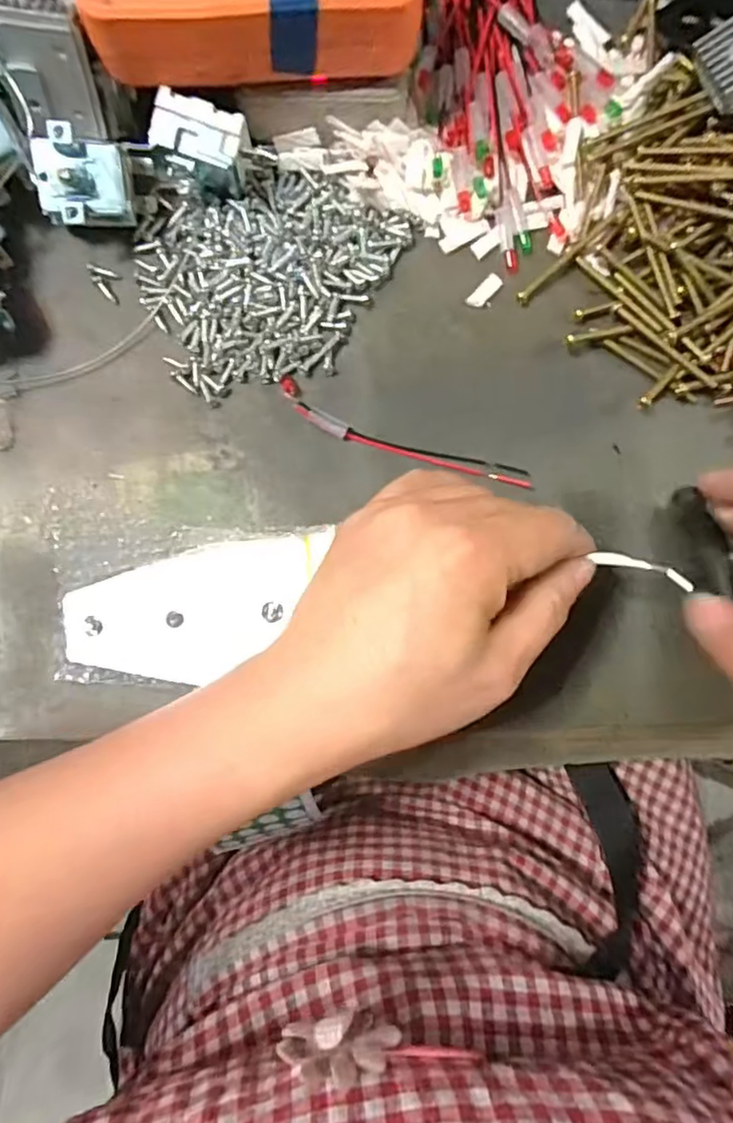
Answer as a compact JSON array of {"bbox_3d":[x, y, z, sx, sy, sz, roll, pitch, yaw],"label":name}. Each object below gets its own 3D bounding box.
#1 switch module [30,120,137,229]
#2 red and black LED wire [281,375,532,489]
[{"bbox_3d":[-0.119,-0.162,0.248,0.037,0.012,0.035,-6,115,-18],"label":"switch module"},{"bbox_3d":[0.016,-0.053,0.262,0.118,0.006,0.017,22,88,-1],"label":"red and black LED wire"}]

